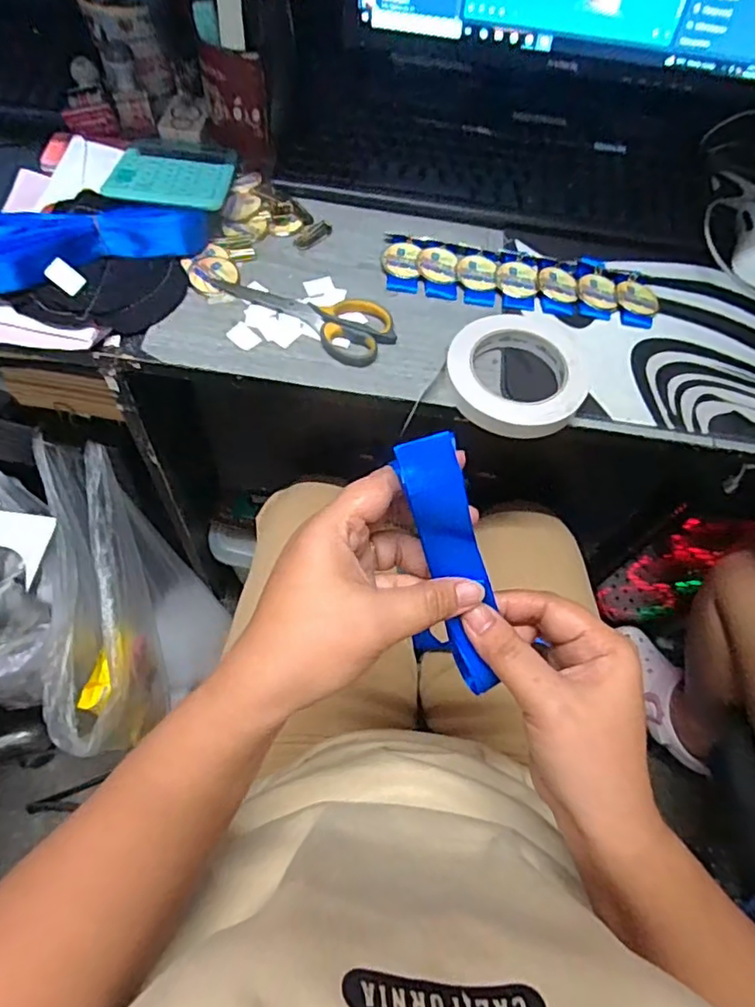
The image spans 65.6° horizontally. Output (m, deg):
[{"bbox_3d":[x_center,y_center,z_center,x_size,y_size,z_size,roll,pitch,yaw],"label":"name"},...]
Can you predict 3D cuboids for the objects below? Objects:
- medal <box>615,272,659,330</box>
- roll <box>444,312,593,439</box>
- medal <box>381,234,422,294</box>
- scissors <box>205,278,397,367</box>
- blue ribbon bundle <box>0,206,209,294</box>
[{"bbox_3d":[0.242,-0.192,0.545,0.038,0.004,0.069,8,61,0],"label":"medal"},{"bbox_3d":[0.117,-0.109,0.478,0.120,0.022,0.112,2,61,-3],"label":"roll"},{"bbox_3d":[0.022,-0.229,0.550,0.036,0.011,0.074,8,61,0],"label":"medal"},{"bbox_3d":[-0.063,-0.170,0.502,0.160,0.011,0.060,29,63,11],"label":"scissors"},{"bbox_3d":[-0.253,-0.229,0.495,0.200,0.044,0.073,-28,67,-18],"label":"blue ribbon bundle"}]

